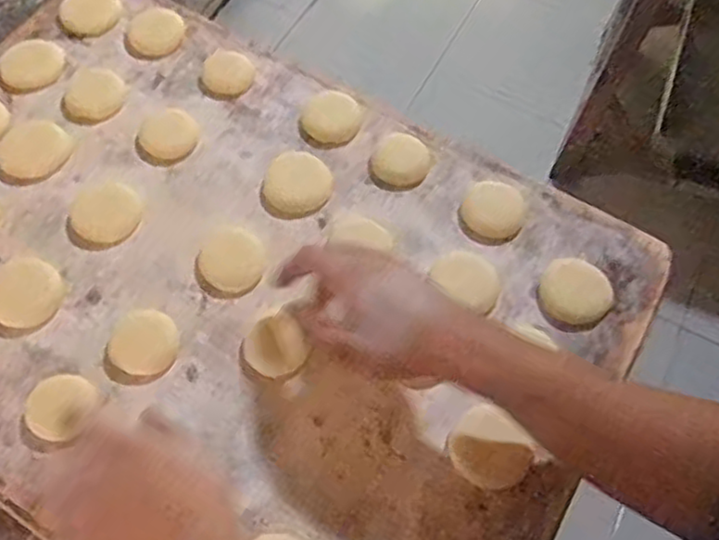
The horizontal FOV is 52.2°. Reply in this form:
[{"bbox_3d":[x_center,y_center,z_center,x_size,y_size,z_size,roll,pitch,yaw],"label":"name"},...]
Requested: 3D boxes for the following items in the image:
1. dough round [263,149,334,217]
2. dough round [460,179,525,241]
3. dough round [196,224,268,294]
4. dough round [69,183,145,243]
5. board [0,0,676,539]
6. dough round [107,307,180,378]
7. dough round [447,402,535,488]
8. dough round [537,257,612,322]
[{"bbox_3d":[-0.052,-0.074,0.617,0.055,0.015,0.056,-3,60,-5],"label":"dough round"},{"bbox_3d":[0.111,-0.050,0.603,0.050,0.018,0.051,2,60,-3],"label":"dough round"},{"bbox_3d":[-0.101,-0.009,0.579,0.050,0.007,0.060,-30,66,-19],"label":"dough round"},{"bbox_3d":[-0.205,-0.046,0.594,0.053,0.008,0.054,2,60,-3],"label":"dough round"},{"bbox_3d":[-0.103,-0.001,0.575,0.592,0.033,0.424,27,63,13],"label":"board"},{"bbox_3d":[-0.158,0.053,0.541,0.052,0.004,0.050,2,60,-3],"label":"dough round"},{"bbox_3d":[0.088,0.123,0.505,0.047,0.016,0.053,-25,65,-17],"label":"dough round"},{"bbox_3d":[0.168,0.015,0.570,0.056,0.009,0.051,2,60,-3],"label":"dough round"}]

